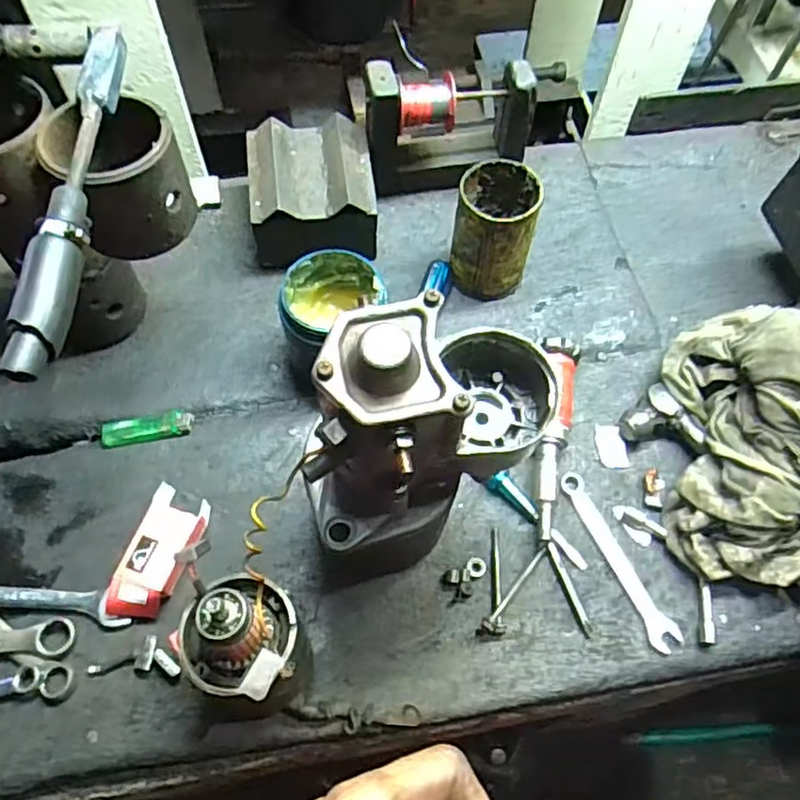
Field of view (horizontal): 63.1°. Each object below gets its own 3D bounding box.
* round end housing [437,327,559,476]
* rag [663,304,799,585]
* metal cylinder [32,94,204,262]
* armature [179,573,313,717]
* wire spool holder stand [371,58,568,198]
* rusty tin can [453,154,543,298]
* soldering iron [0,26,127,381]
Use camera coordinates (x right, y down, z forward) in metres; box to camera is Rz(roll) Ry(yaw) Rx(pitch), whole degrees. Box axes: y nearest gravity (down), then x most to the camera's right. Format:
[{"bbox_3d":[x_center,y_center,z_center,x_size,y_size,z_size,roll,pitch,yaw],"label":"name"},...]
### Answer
[{"bbox_3d":[0.059,-0.004,0.405,0.064,0.055,0.069,-15,63,-9],"label":"round end housing"},{"bbox_3d":[0.307,0.024,0.514,0.146,0.112,0.216,6,62,3],"label":"rag"},{"bbox_3d":[-0.199,-0.160,0.465,0.084,0.080,0.081,0,62,-1],"label":"metal cylinder"},{"bbox_3d":[-0.104,0.164,0.434,0.077,0.155,0.076,-3,62,-2],"label":"armature"},{"bbox_3d":[0.045,-0.280,0.661,0.179,0.132,0.060,-9,62,-6],"label":"wire spool holder stand"},{"bbox_3d":[0.091,-0.161,0.630,0.071,0.114,0.087,13,62,6],"label":"rusty tin can"},{"bbox_3d":[-0.201,-0.135,0.406,0.028,0.030,0.267,1,62,0],"label":"soldering iron"}]

